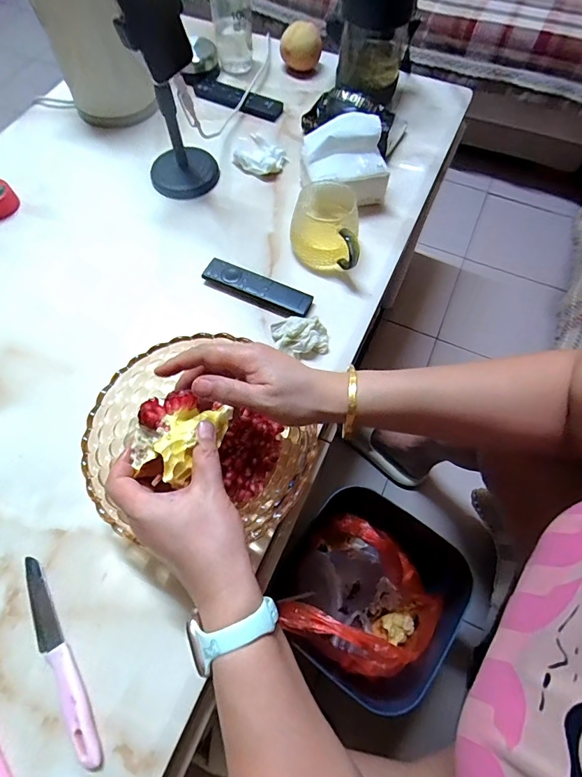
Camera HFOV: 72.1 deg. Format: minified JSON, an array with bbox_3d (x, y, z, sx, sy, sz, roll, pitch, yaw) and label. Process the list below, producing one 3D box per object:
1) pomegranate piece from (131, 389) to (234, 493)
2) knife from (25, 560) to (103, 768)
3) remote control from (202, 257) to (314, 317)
[{"bbox_3d":[-0.099,0.041,0.340,0.063,0.057,0.080,25,67,11],"label":"pomegranate piece"},{"bbox_3d":[-0.222,0.253,0.379,0.023,0.009,0.192,-32,69,-14],"label":"knife"},{"bbox_3d":[-0.047,-0.143,0.556,0.155,0.012,0.035,23,67,10],"label":"remote control"}]

